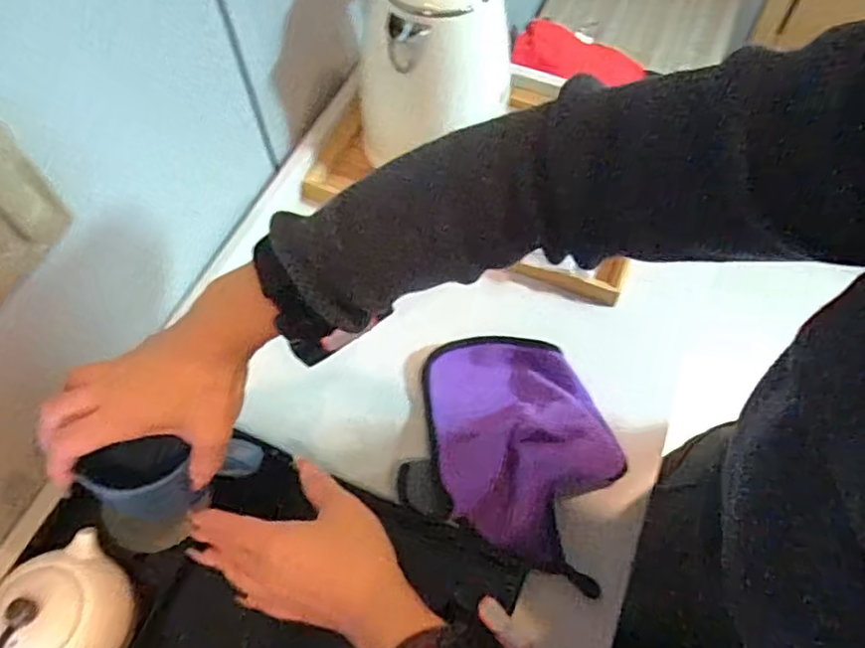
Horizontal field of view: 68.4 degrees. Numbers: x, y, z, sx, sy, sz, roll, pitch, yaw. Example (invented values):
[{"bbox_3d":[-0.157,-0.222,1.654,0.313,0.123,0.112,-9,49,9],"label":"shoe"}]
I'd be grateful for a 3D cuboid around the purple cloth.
[{"bbox_3d":[0.063,0.091,0.506,0.167,0.019,0.164,21,63,12],"label":"purple cloth"}]

